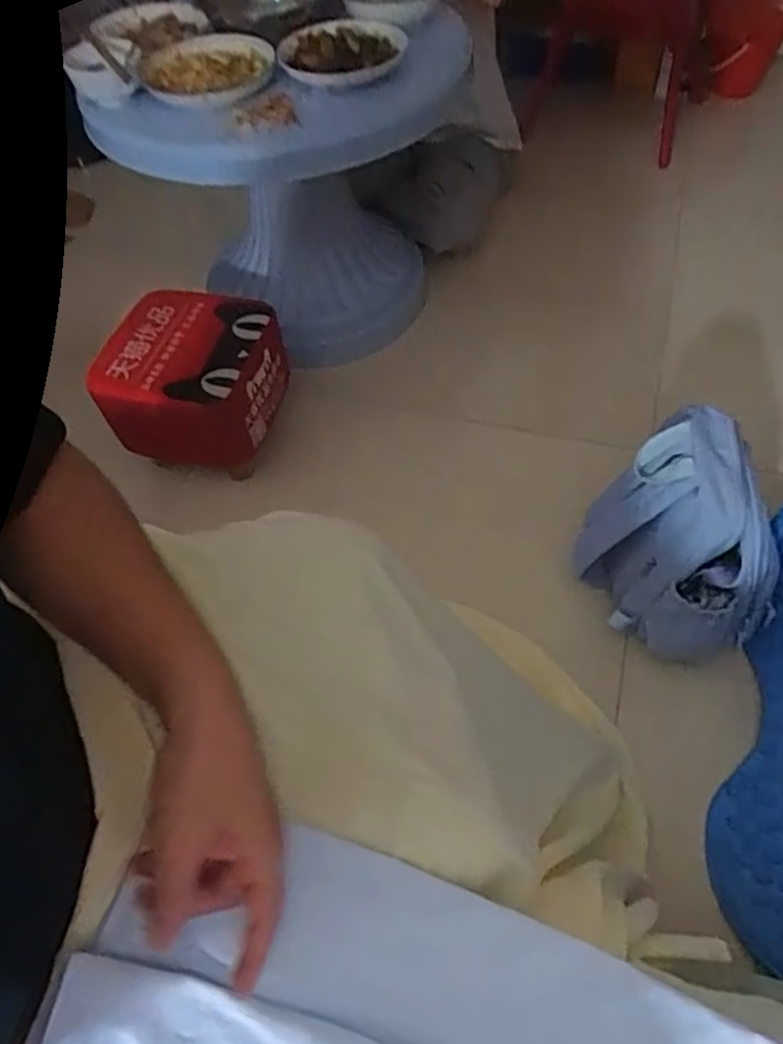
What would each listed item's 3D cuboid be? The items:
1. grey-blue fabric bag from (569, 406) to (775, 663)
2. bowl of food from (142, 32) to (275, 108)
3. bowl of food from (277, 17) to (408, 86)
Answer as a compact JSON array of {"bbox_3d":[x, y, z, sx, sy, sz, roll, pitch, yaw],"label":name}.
[{"bbox_3d":[0.381,0.038,0.936,0.175,0.285,0.219,-16,56,-6],"label":"grey-blue fabric bag"},{"bbox_3d":[-0.288,-0.684,1.054,0.201,0.031,0.182,23,61,20],"label":"bowl of food"},{"bbox_3d":[-0.073,-0.702,1.035,0.187,0.038,0.154,-6,55,1],"label":"bowl of food"}]

